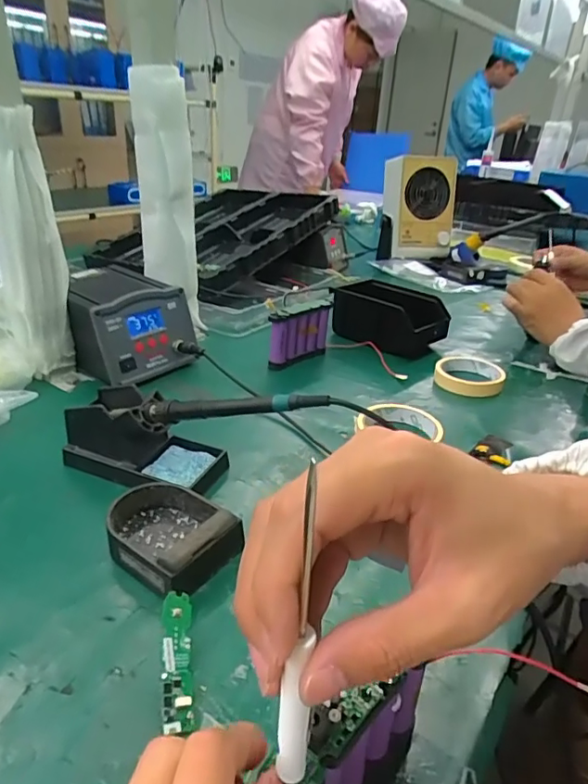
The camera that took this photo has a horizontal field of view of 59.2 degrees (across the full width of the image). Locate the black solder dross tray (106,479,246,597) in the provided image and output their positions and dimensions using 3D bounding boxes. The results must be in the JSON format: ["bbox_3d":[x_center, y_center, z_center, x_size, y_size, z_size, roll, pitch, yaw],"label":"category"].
[{"bbox_3d":[-0.103,0.111,0.416,0.105,0.036,0.077,22,32,31],"label":"black solder dross tray"}]

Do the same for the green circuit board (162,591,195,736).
[{"bbox_3d":[-0.073,0.165,0.323,0.017,0.008,0.077,-3,46,-10],"label":"green circuit board"}]

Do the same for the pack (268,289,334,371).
[{"bbox_3d":[0.010,-0.085,0.728,0.114,0.090,0.022,-20,36,-38],"label":"pack"}]

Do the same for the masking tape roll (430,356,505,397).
[{"bbox_3d":[0.241,-0.026,0.711,0.090,0.020,0.104,11,28,13],"label":"masking tape roll"}]

